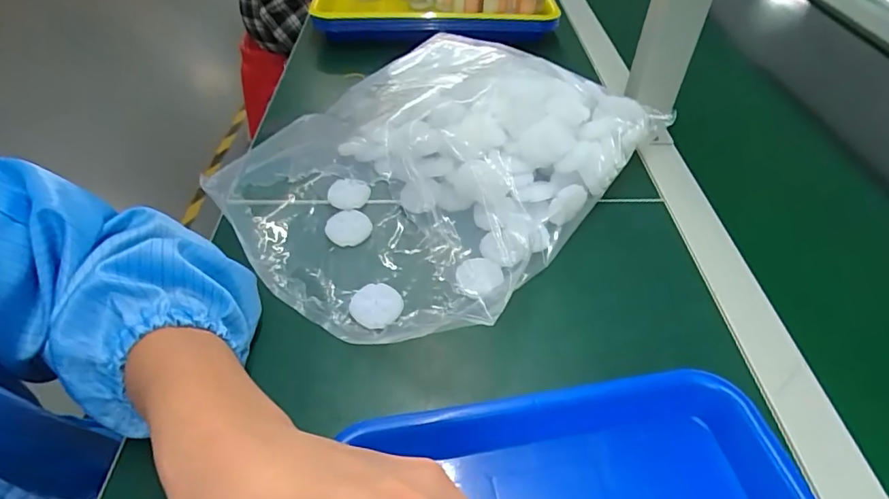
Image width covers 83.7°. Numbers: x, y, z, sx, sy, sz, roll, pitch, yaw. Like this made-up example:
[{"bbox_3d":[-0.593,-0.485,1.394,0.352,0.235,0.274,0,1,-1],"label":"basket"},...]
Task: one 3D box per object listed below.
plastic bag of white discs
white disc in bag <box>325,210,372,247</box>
[{"bbox_3d":[-0.002,-0.080,0.433,0.247,0.097,0.341,30,53,26],"label":"plastic bag of white discs"},{"bbox_3d":[-0.081,-0.019,0.422,0.035,0.005,0.036,0,46,0],"label":"white disc in bag"}]

